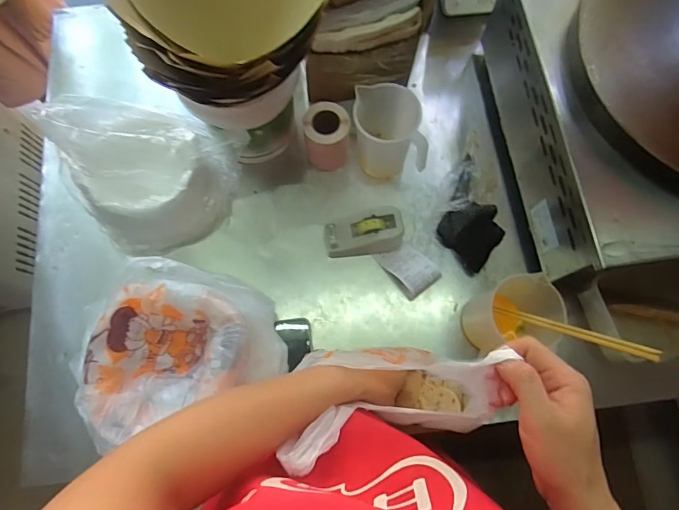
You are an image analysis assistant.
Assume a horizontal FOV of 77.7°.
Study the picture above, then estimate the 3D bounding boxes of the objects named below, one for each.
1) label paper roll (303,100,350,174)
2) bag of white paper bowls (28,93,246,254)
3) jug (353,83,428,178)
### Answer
[{"bbox_3d":[-0.018,-0.182,0.647,0.065,0.087,0.071,0,74,0],"label":"label paper roll"},{"bbox_3d":[-0.262,-0.118,0.573,0.180,0.210,0.200,32,77,8],"label":"bag of white paper bowls"},{"bbox_3d":[0.072,-0.192,0.631,0.102,0.121,0.112,0,74,0],"label":"jug"}]

